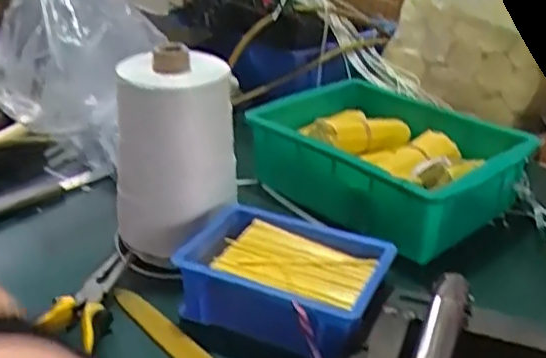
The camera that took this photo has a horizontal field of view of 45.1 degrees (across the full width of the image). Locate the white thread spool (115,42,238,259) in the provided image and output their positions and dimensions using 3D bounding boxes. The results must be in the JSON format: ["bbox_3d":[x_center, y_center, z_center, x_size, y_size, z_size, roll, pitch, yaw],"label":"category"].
[{"bbox_3d":[-0.080,-0.026,0.551,0.103,0.158,0.084,0,28,-2],"label":"white thread spool"}]

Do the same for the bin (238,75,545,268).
[{"bbox_3d":[0.111,-0.026,0.655,0.195,0.070,0.243,-20,34,-33],"label":"bin"}]

